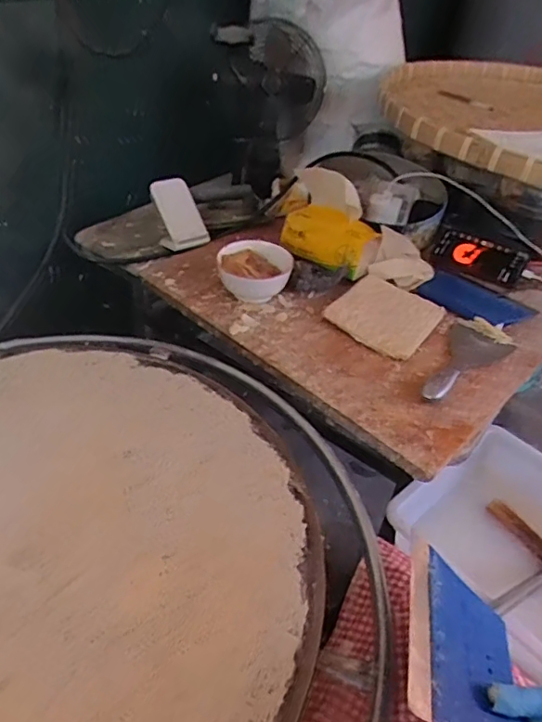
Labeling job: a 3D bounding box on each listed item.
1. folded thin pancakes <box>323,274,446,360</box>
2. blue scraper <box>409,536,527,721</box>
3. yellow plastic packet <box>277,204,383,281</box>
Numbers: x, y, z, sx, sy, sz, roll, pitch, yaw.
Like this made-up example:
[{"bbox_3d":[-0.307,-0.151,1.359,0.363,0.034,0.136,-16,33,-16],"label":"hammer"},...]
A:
[{"bbox_3d":[0.182,-0.075,0.868,0.149,0.023,0.171,30,47,24],"label":"folded thin pancakes"},{"bbox_3d":[0.166,0.244,0.472,0.116,0.008,0.180,38,26,-4],"label":"blue scraper"},{"bbox_3d":[0.093,-0.214,0.936,0.156,0.095,0.039,28,10,20],"label":"yellow plastic packet"}]

